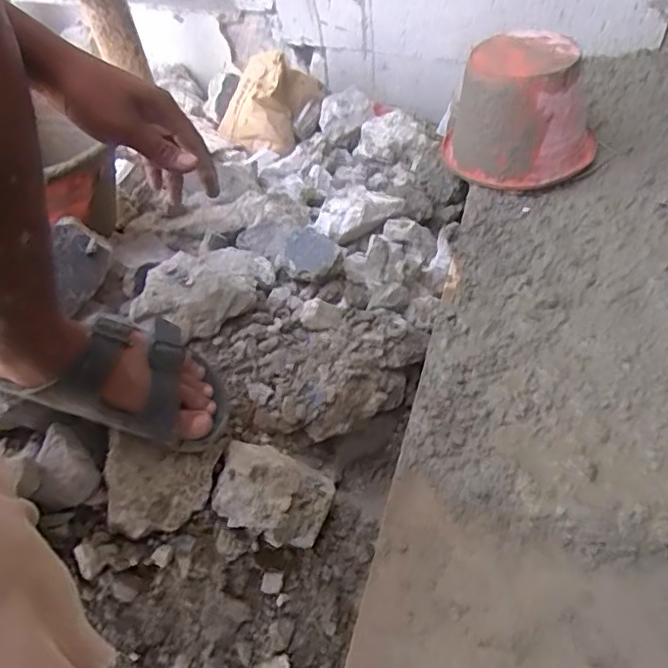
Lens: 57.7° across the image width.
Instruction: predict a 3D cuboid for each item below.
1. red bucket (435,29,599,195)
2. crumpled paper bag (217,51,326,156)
[{"bbox_3d":[0.292,-0.342,0.938,0.192,0.163,0.199,-28,54,-16],"label":"red bucket"},{"bbox_3d":[-0.130,-0.499,1.287,0.157,0.128,0.199,26,58,24],"label":"crumpled paper bag"}]

